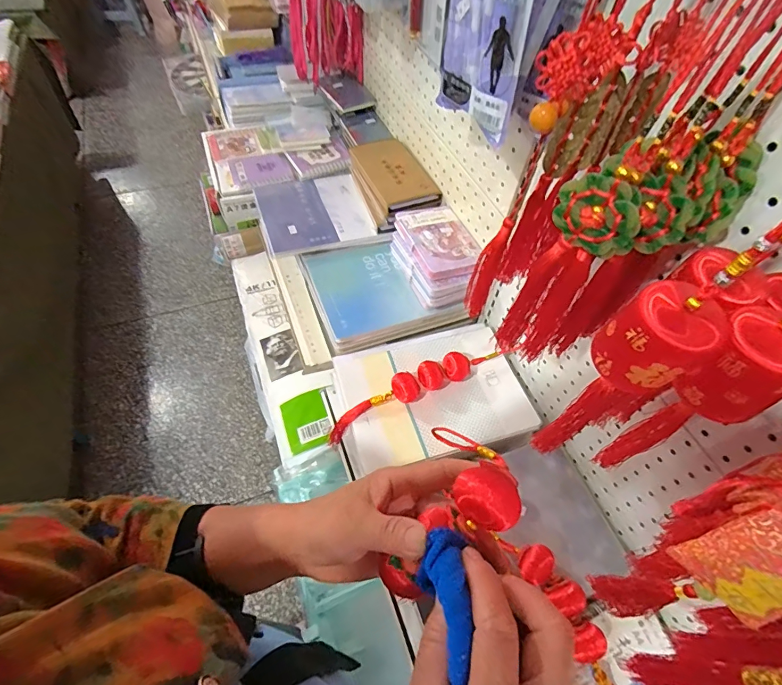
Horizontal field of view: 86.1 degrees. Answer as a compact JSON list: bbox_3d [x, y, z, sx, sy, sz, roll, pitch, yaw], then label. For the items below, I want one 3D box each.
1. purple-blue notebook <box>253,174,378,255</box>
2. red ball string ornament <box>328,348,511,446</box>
[{"bbox_3d":[-0.145,-0.250,0.775,0.187,0.018,0.189,-14,58,-14],"label":"purple-blue notebook"},{"bbox_3d":[0.042,0.063,0.605,0.278,0.074,0.033,-21,60,-18],"label":"red ball string ornament"}]

